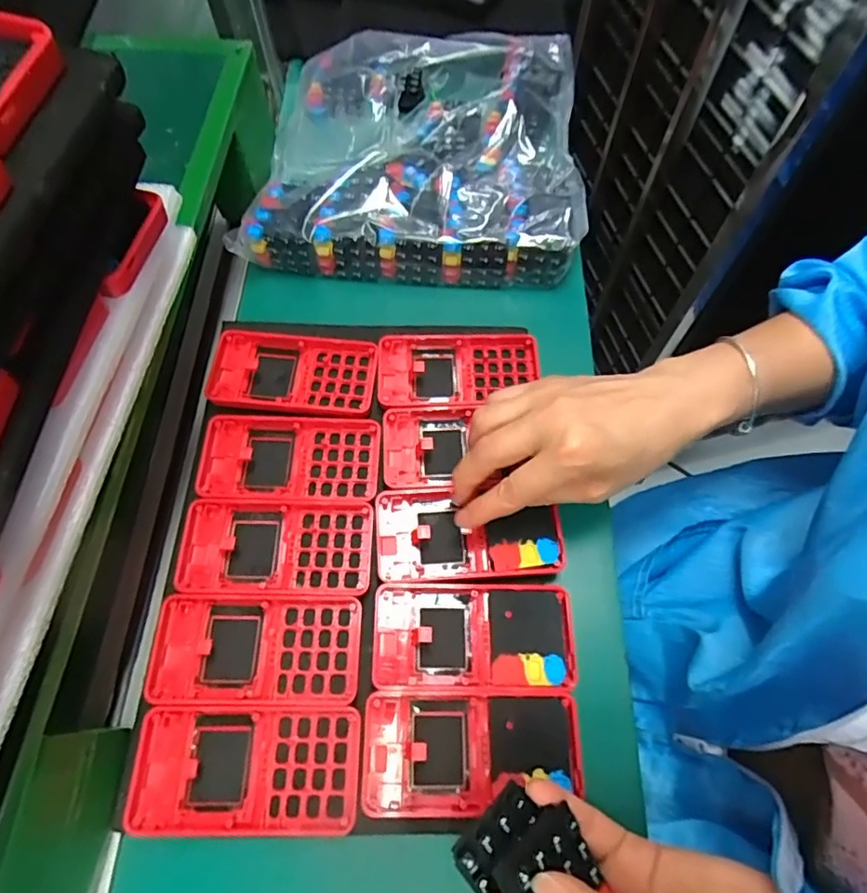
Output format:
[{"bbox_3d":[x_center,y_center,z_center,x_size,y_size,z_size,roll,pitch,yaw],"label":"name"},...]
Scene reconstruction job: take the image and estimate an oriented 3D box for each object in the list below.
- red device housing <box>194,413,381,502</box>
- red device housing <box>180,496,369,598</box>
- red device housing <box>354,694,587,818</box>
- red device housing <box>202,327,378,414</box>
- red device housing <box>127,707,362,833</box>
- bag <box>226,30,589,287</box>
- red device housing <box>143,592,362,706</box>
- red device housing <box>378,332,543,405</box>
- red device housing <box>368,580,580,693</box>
[{"bbox_3d":[-0.101,0.007,0.384,0.123,0.015,0.065,2,62,2],"label":"red device housing"},{"bbox_3d":[-0.104,0.065,0.357,0.123,0.014,0.063,0,62,1],"label":"red device housing"},{"bbox_3d":[0.022,0.174,0.309,0.122,0.016,0.059,0,62,1],"label":"red device housing"},{"bbox_3d":[-0.106,-0.055,0.410,0.124,0.017,0.064,4,62,3],"label":"red device housing"},{"bbox_3d":[-0.104,0.179,0.304,0.125,0.015,0.061,-1,62,1],"label":"red device housing"},{"bbox_3d":[-0.013,-0.284,0.498,0.287,0.061,0.284,1,62,2],"label":"bag"},{"bbox_3d":[-0.108,0.122,0.331,0.123,0.017,0.062,0,62,1],"label":"red device housing"},{"bbox_3d":[0.019,-0.060,0.412,0.122,0.013,0.060,-3,62,0],"label":"red device housing"},{"bbox_3d":[0.024,0.116,0.335,0.120,0.020,0.060,0,62,1],"label":"red device housing"}]

